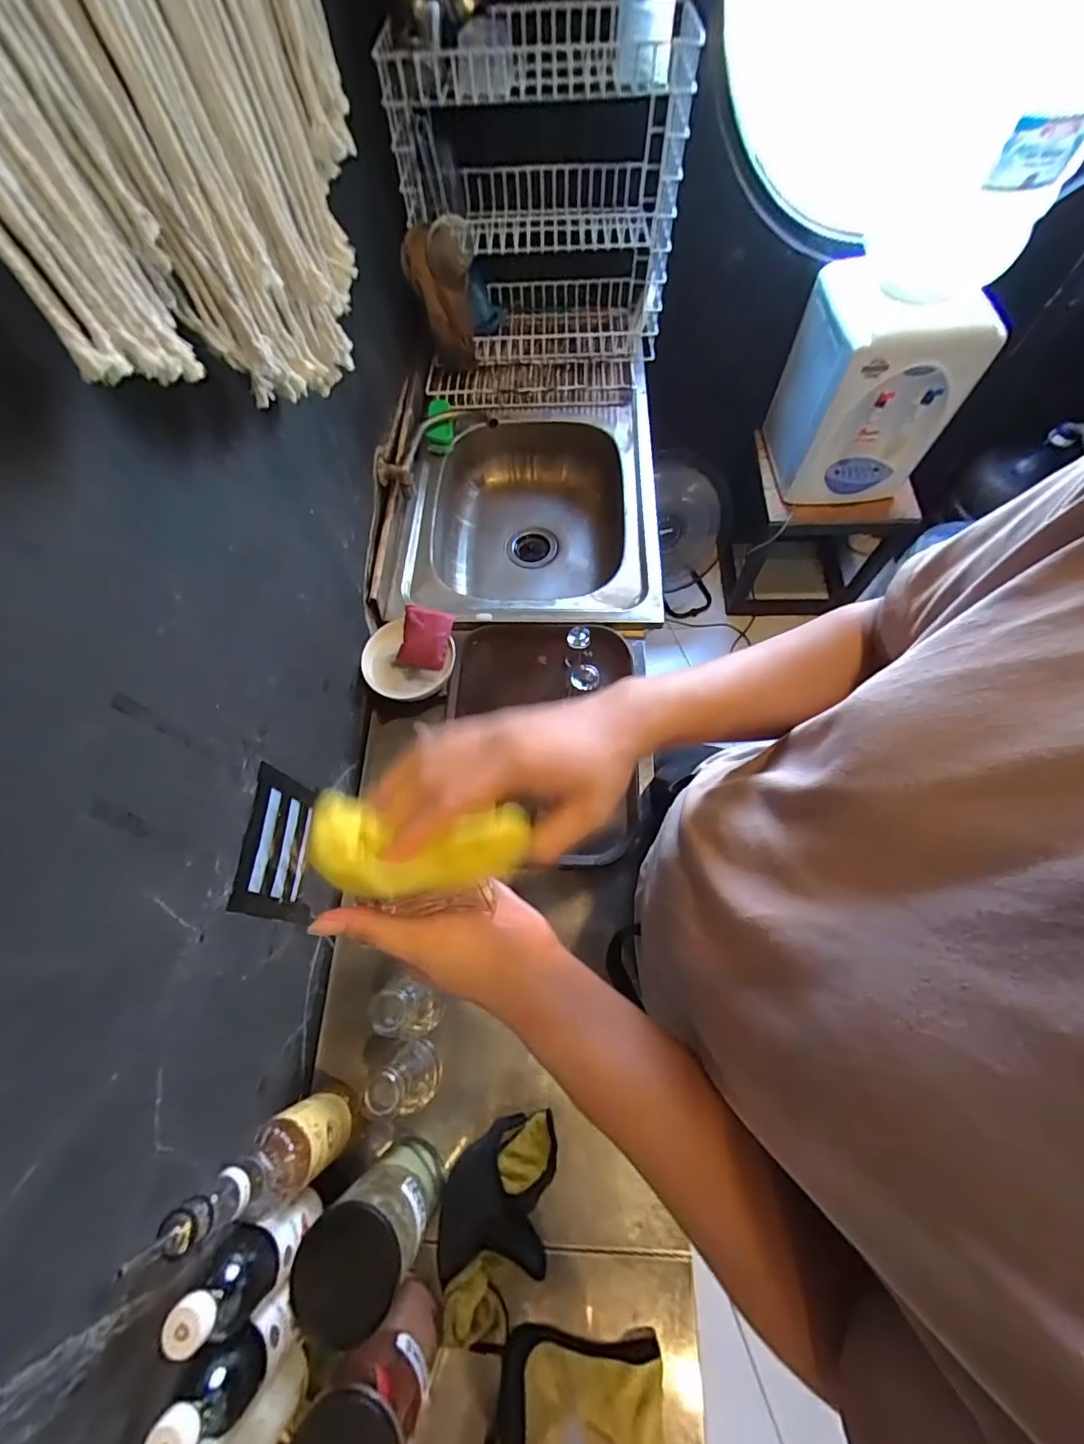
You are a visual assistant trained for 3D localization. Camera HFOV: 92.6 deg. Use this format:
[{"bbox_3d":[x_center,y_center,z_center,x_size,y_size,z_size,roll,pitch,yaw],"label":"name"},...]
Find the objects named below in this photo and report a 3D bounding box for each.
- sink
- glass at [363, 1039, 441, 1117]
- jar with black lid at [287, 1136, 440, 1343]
[{"bbox_3d":[-0.018,-0.398,1.047,0.420,0.156,0.537,3,66,4],"label":"sink"},{"bbox_3d":[-0.156,0.421,0.604,0.059,0.115,0.065,42,74,18],"label":"glass"},{"bbox_3d":[-0.164,0.502,0.517,0.084,0.159,0.090,-1,66,2],"label":"jar with black lid"}]

